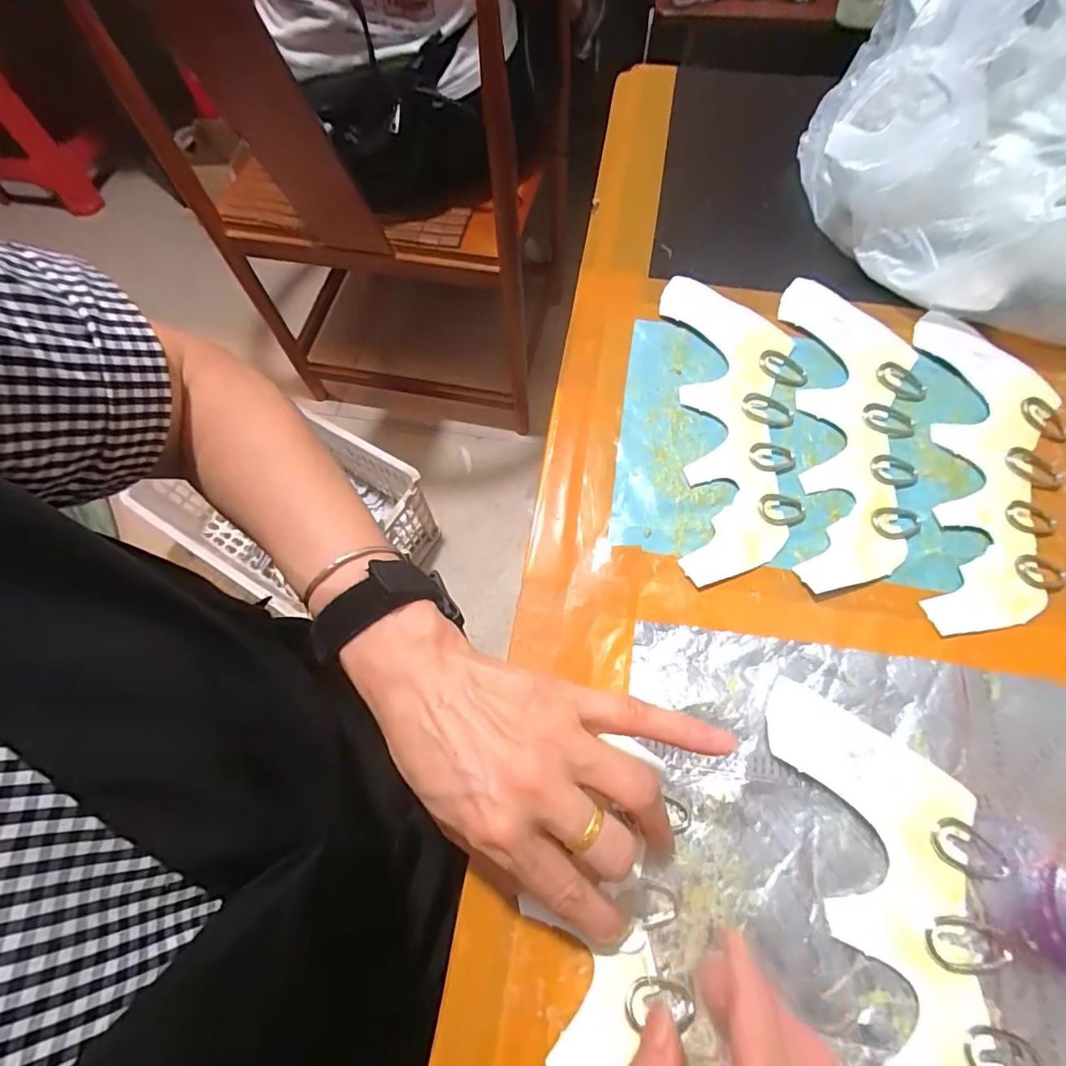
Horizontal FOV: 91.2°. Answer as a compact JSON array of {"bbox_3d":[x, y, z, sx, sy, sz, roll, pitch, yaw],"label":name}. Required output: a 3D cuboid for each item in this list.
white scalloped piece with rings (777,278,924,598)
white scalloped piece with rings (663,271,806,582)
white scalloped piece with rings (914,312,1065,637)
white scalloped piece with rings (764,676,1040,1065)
[{"bbox_3d":[0.205,-0.069,0.331,0.079,0.004,0.224,6,68,5],"label":"white scalloped piece with rings"},{"bbox_3d":[0.132,-0.074,0.335,0.082,0.005,0.216,2,68,1],"label":"white scalloped piece with rings"},{"bbox_3d":[0.281,-0.041,0.317,0.083,0.004,0.218,12,68,8],"label":"white scalloped piece with rings"},{"bbox_3d":[0.165,0.184,0.224,0.082,0.007,0.222,-3,67,2],"label":"white scalloped piece with rings"}]

